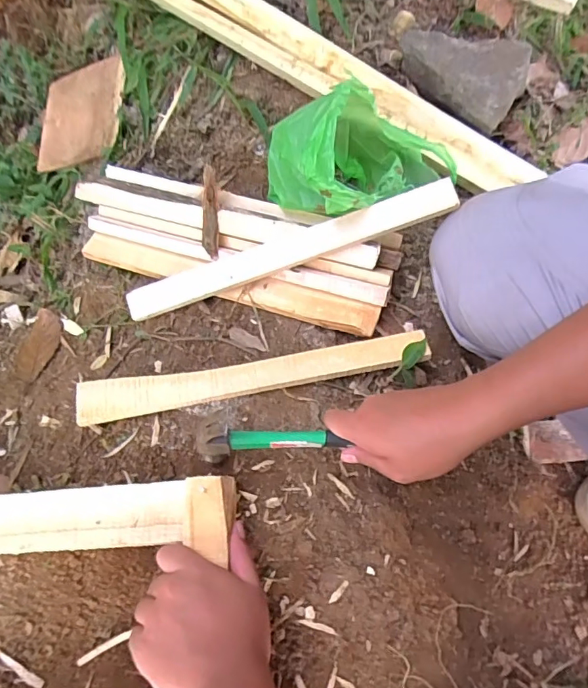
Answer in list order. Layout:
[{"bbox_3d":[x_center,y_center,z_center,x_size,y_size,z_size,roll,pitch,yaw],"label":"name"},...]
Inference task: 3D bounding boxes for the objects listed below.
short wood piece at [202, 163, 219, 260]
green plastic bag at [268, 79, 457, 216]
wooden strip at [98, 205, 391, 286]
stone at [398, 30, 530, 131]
[{"bbox_3d":[-0.105,-0.164,0.593,0.019,0.013,0.114,-2,89,3],"label":"short wood piece"},{"bbox_3d":[0.078,-0.230,0.572,0.199,0.143,0.159,-33,62,-15],"label":"green plastic bag"},{"bbox_3d":[-0.075,-0.127,0.602,0.395,0.020,0.018,14,61,13],"label":"wooden strip"},{"bbox_3d":[0.239,-0.384,0.665,0.165,0.073,0.096,35,67,22],"label":"stone"}]

